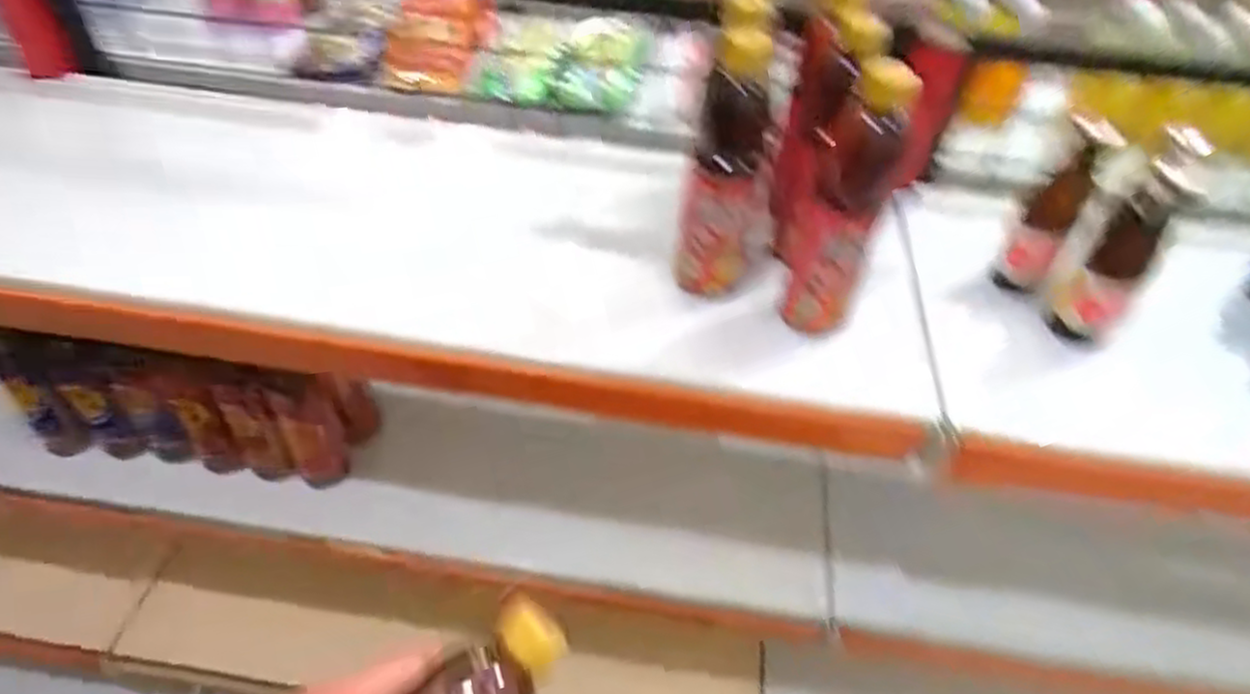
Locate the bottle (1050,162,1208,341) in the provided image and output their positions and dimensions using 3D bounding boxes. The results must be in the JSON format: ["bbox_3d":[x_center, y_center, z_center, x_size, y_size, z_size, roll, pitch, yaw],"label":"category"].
[{"bbox_3d":[0.355,-0.064,0.529,0.040,0.134,0.051,26,49,20],"label":"bottle"}]

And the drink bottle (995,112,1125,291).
[{"bbox_3d":[0.324,-0.103,0.554,0.032,0.130,0.033,20,47,14],"label":"drink bottle"}]

